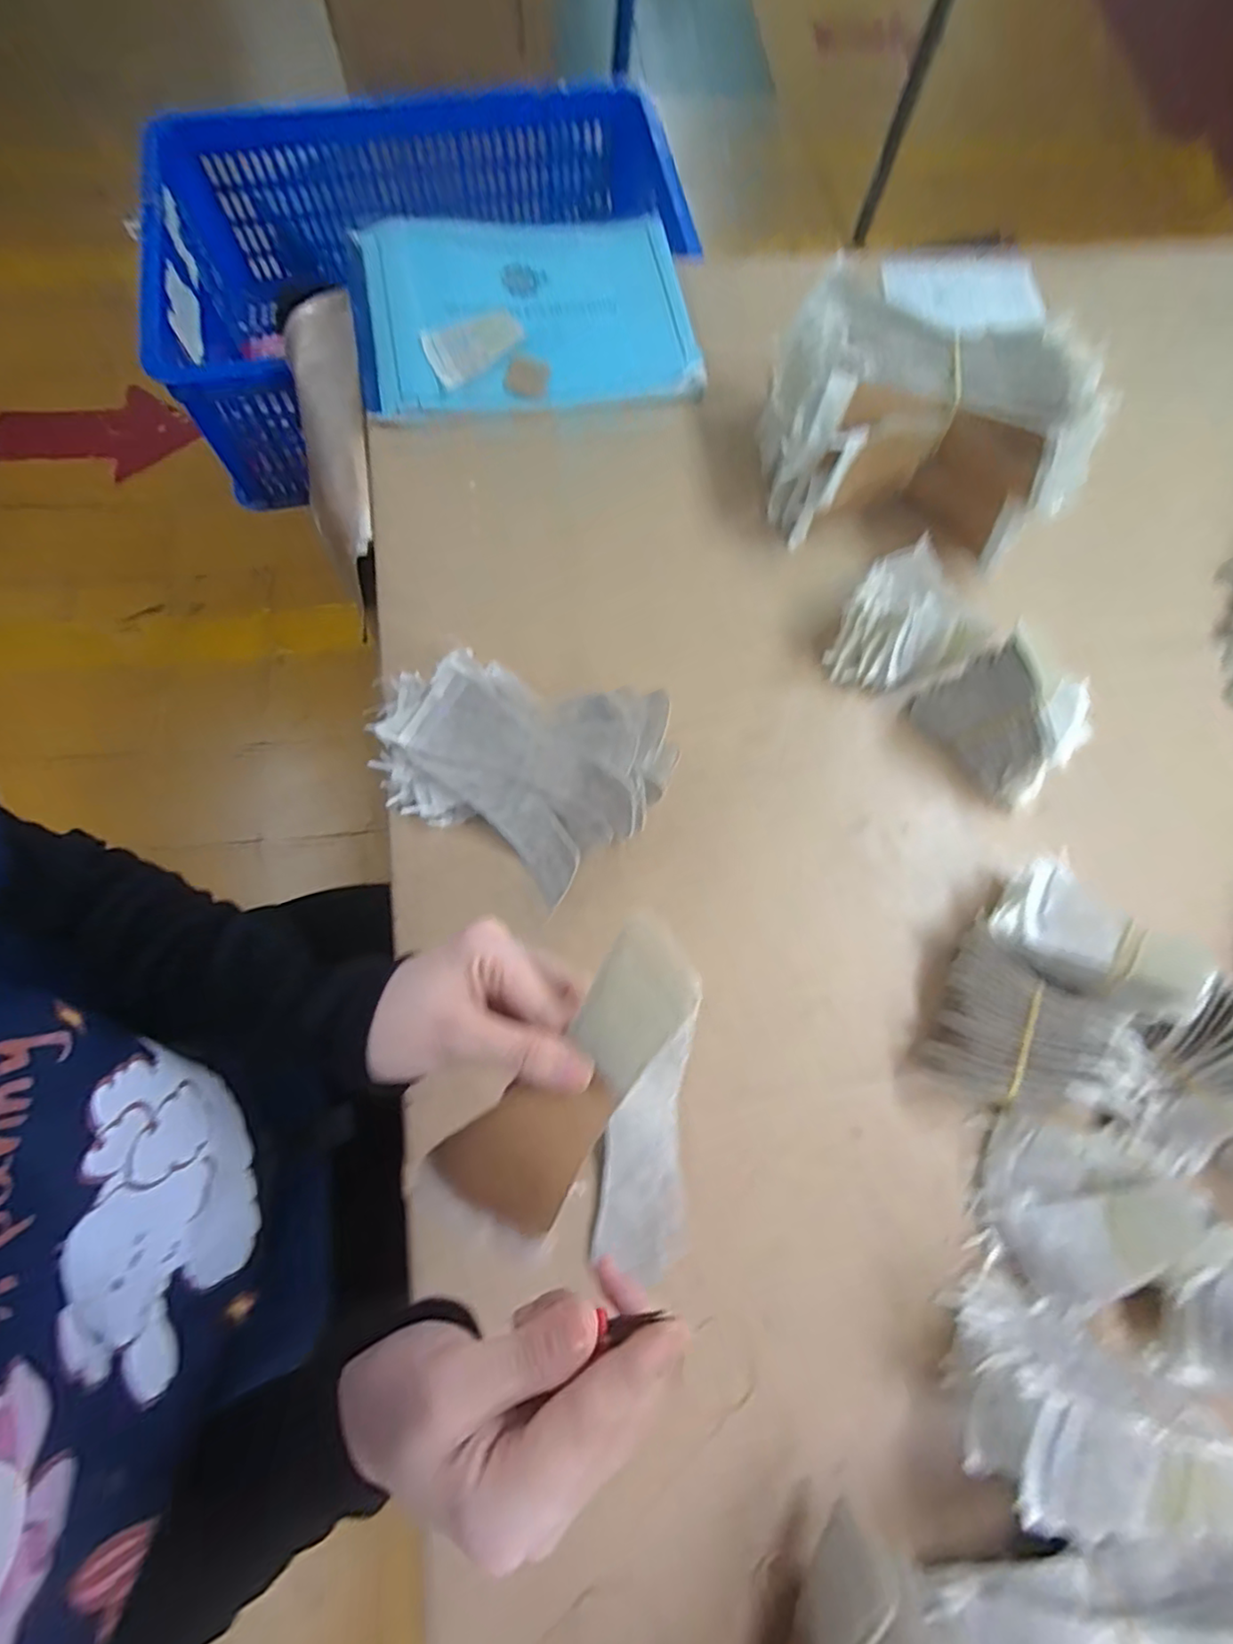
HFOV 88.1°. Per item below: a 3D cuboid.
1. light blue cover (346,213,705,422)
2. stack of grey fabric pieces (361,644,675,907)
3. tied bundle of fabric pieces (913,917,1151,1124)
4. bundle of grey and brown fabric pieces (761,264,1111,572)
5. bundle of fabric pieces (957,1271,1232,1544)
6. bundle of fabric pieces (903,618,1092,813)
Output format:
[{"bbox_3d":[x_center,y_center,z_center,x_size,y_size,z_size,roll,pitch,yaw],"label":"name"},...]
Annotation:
[{"bbox_3d":[-0.083,-0.457,0.573,0.291,0.043,0.204,-10,75,-4],"label":"light blue cover"},{"bbox_3d":[-0.066,-0.048,0.435,0.192,0.070,0.149,31,76,7],"label":"stack of grey fabric pieces"},{"bbox_3d":[0.260,0.134,0.400,0.105,0.058,0.096,26,75,6],"label":"tied bundle of fabric pieces"},{"bbox_3d":[0.234,-0.307,0.500,0.226,0.108,0.152,9,74,1],"label":"bundle of grey and brown fabric pieces"},{"bbox_3d":[0.242,0.320,0.339,0.114,0.076,0.086,30,75,7],"label":"bundle of fabric pieces"},{"bbox_3d":[0.286,-0.080,0.451,0.075,0.083,0.110,-37,78,-11],"label":"bundle of fabric pieces"}]

